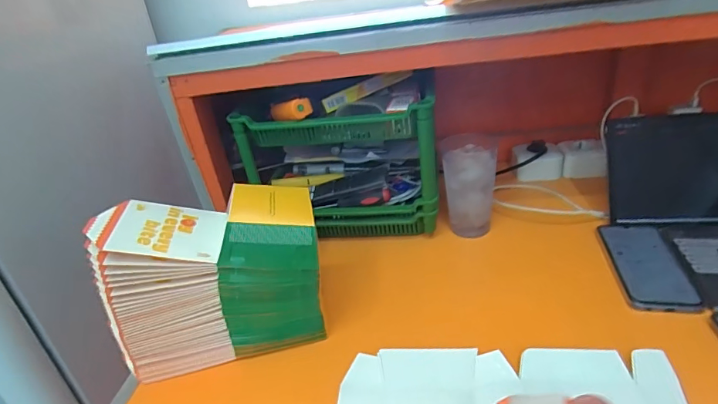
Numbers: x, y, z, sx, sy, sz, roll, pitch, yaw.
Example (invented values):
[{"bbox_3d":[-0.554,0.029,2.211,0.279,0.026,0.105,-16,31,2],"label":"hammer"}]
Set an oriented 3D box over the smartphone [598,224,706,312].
[{"bbox_3d":[0.370,0.074,0.564,0.078,0.008,0.175,1,29,15],"label":"smartphone"}]

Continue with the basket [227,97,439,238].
[{"bbox_3d":[-0.023,-0.074,0.726,0.284,0.210,0.202,-4,28,7],"label":"basket"}]

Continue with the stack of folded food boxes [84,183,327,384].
[{"bbox_3d":[-0.156,0.083,0.514,0.239,0.176,0.103,-11,28,-6],"label":"stack of folded food boxes"}]

